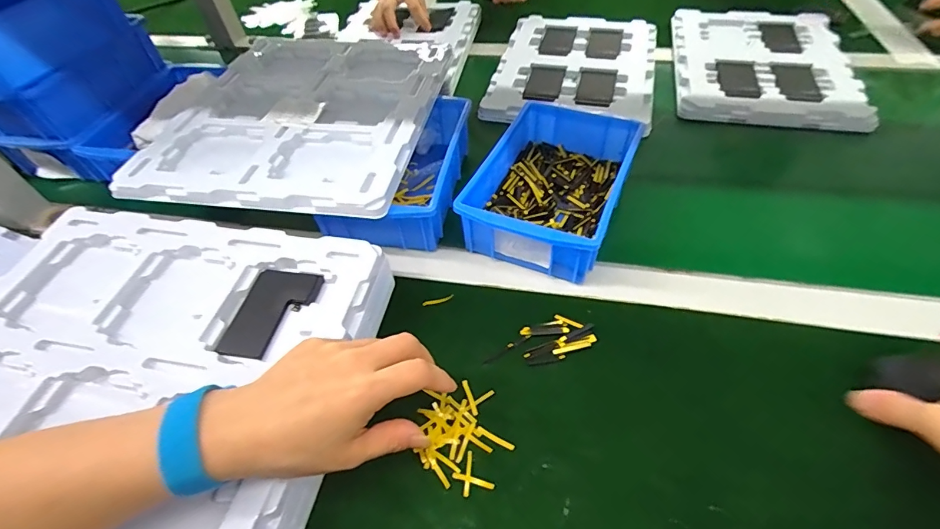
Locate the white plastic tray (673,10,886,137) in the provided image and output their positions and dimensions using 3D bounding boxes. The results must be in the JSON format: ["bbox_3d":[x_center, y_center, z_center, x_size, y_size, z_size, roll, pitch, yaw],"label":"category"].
[{"bbox_3d":[0.417,-0.294,0.643,0.225,0.024,0.291,8,52,11],"label":"white plastic tray"}]

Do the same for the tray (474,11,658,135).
[{"bbox_3d":[0.155,-0.291,0.656,0.221,0.022,0.282,10,52,12],"label":"tray"}]

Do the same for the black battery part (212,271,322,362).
[{"bbox_3d":[-0.159,0.038,0.354,0.054,0.005,0.082,9,52,12],"label":"black battery part"}]

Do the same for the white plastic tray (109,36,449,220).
[{"bbox_3d":[-0.188,-0.182,0.525,0.284,0.038,0.338,5,51,9],"label":"white plastic tray"}]

